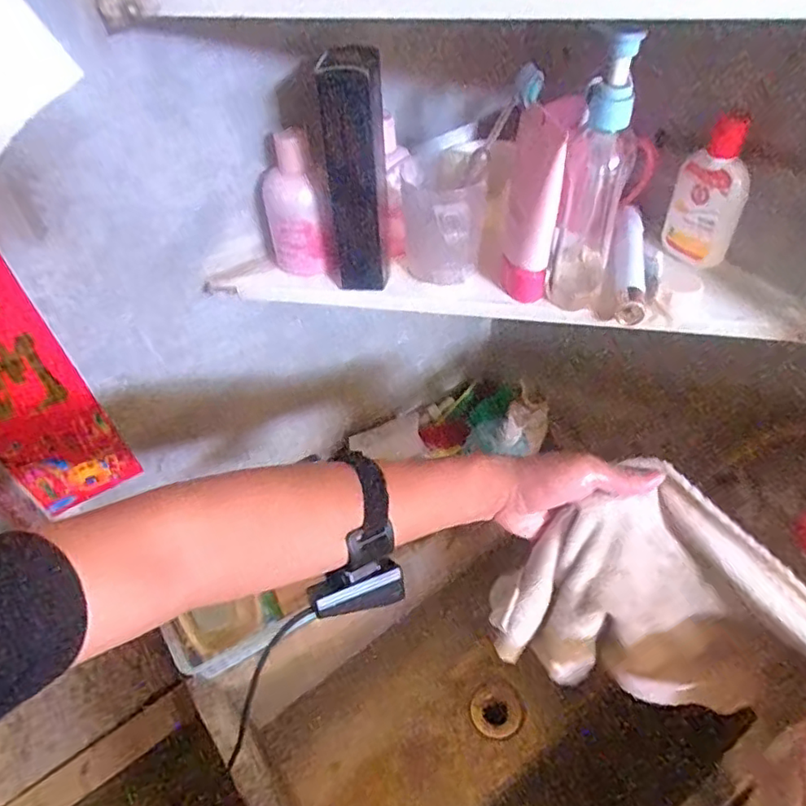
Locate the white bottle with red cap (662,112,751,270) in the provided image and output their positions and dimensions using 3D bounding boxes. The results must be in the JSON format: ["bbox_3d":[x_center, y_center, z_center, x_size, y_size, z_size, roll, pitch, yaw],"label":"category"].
[{"bbox_3d":[0.255,-0.172,0.509,0.052,0.124,0.027,19,54,17],"label":"white bottle with red cap"}]

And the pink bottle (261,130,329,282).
[{"bbox_3d":[-0.096,-0.170,0.528,0.051,0.117,0.044,-7,29,-4],"label":"pink bottle"}]

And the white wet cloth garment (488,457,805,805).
[{"bbox_3d":[0.226,0.212,0.486,0.271,0.250,0.133,32,58,26],"label":"white wet cloth garment"}]

